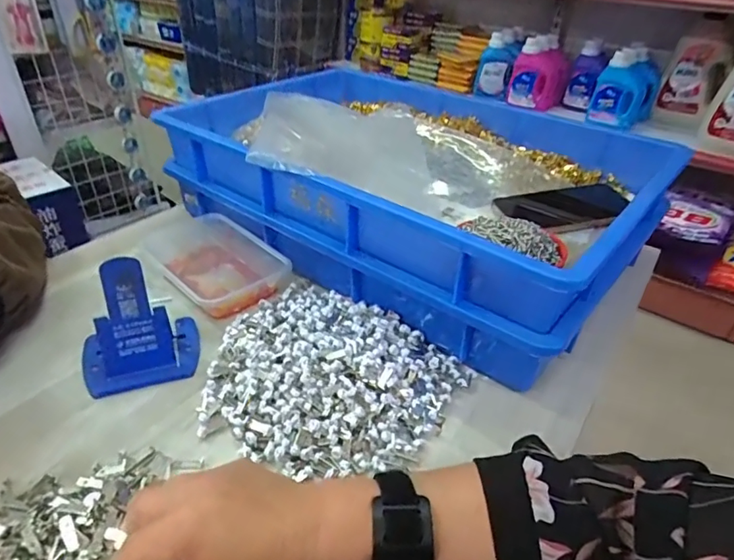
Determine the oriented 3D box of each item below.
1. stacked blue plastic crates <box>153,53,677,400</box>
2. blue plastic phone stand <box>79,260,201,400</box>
[{"bbox_3d":[0.047,-0.130,0.655,0.576,0.137,0.389,28,43,32],"label":"stacked blue plastic crates"},{"bbox_3d":[-0.210,0.038,0.457,0.105,0.100,0.073,-17,39,-24],"label":"blue plastic phone stand"}]

